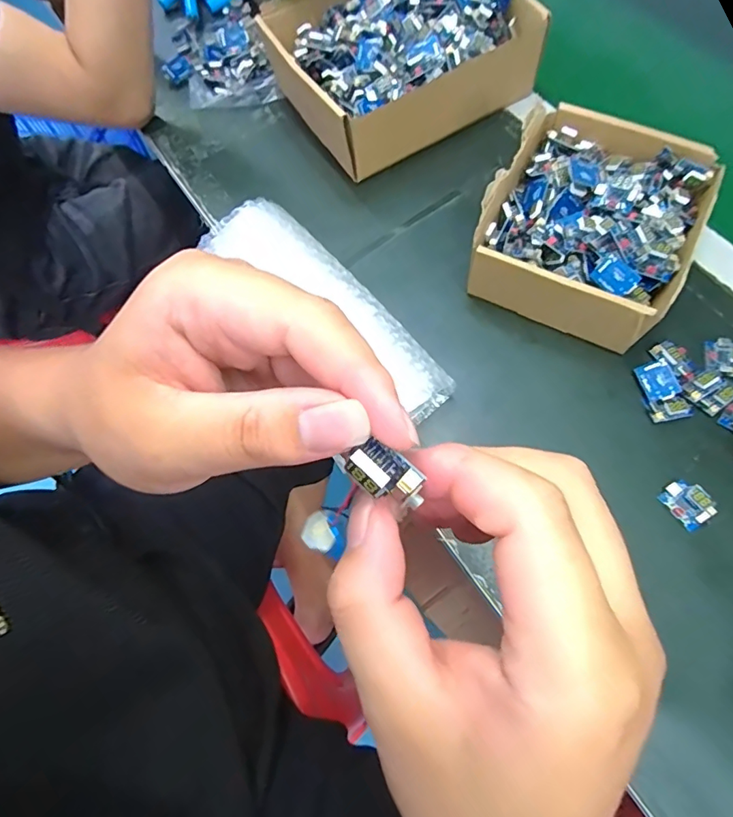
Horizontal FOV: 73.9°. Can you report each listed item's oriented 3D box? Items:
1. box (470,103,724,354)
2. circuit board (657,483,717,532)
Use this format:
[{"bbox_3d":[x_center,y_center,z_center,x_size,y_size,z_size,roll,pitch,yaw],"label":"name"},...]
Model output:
[{"bbox_3d":[0.175,-0.145,0.393,0.154,0.060,0.181,24,71,13],"label":"box"},{"bbox_3d":[0.217,0.064,0.327,0.021,0.015,0.031,-31,69,-10],"label":"circuit board"}]

